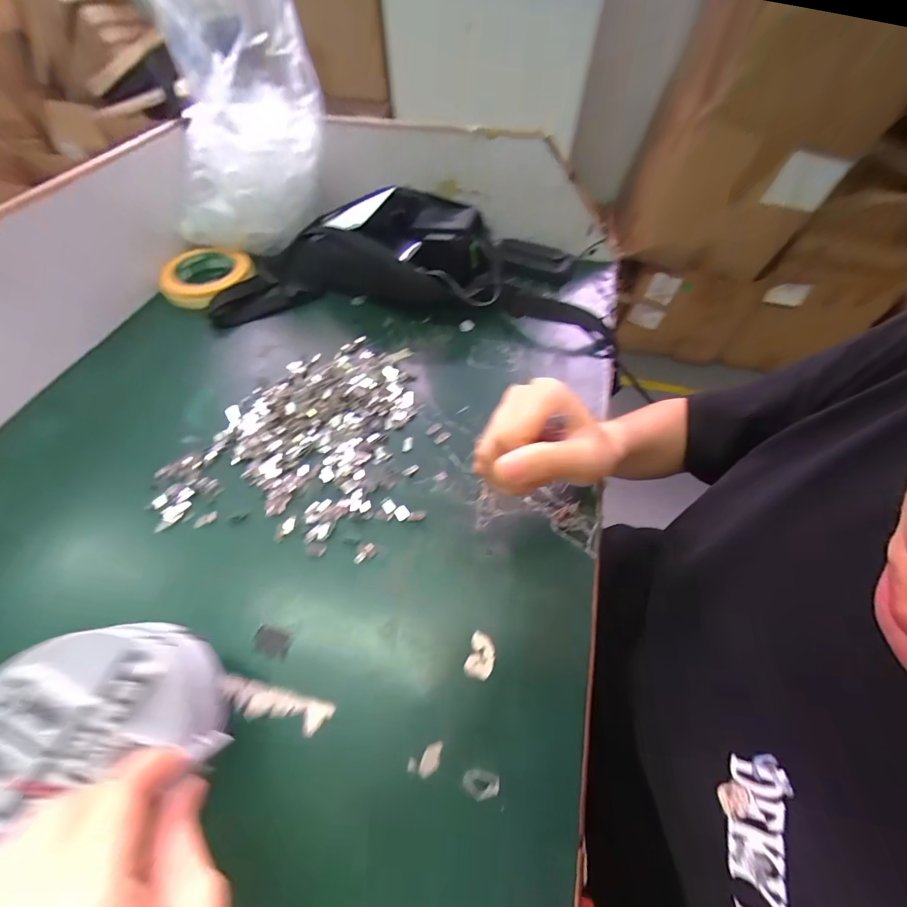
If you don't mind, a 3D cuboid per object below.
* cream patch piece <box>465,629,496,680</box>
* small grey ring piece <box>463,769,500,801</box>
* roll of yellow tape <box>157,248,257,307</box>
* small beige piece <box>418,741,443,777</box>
[{"bbox_3d":[0.019,0.139,0.265,0.018,0.004,0.028,15,57,10],"label":"cream patch piece"},{"bbox_3d":[0.016,0.195,0.226,0.021,0.004,0.013,13,57,9],"label":"small grey ring piece"},{"bbox_3d":[-0.327,-0.239,0.510,0.115,0.025,0.115,0,56,0],"label":"roll of yellow tape"},{"bbox_3d":[-0.013,0.186,0.234,0.011,0.005,0.019,21,59,13],"label":"small beige piece"}]

